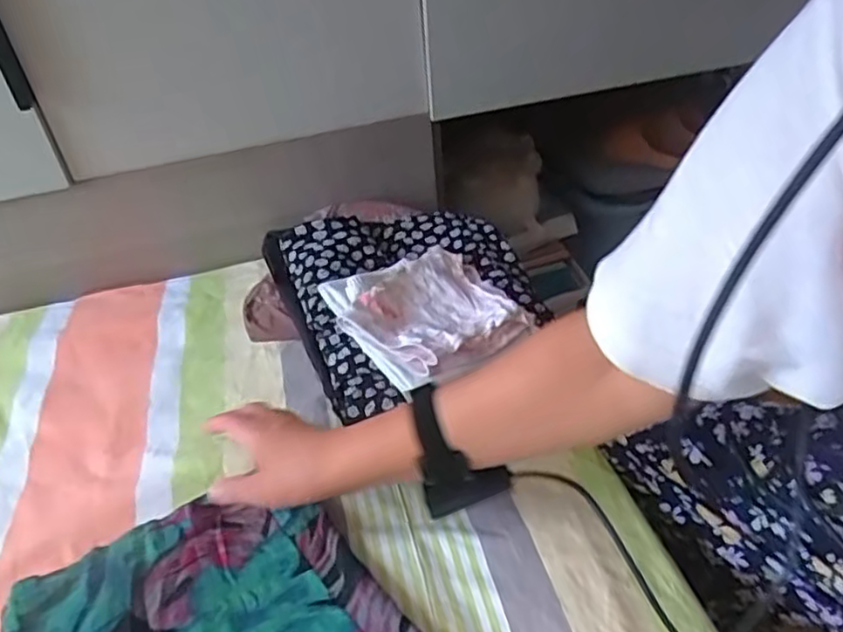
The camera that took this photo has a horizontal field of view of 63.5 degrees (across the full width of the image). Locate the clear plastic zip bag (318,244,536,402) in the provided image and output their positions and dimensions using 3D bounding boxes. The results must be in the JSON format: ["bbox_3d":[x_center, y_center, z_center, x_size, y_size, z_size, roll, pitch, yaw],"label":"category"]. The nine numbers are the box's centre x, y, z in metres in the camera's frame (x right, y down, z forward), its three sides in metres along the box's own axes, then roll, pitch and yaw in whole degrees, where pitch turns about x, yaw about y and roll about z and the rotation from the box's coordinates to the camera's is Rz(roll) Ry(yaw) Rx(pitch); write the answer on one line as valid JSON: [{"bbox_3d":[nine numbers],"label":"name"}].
[{"bbox_3d":[0.005,-0.012,0.676,0.169,0.037,0.180,-25,43,-21],"label":"clear plastic zip bag"}]

